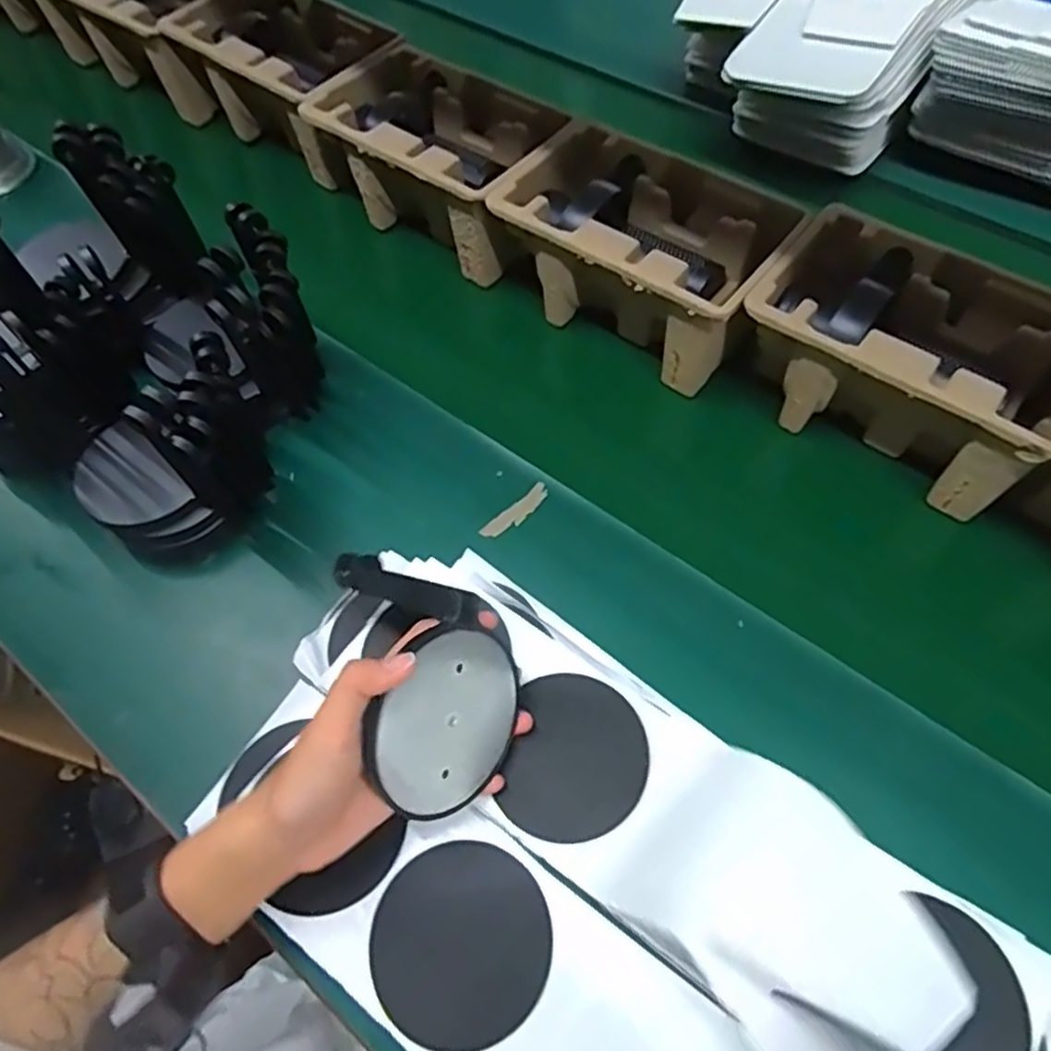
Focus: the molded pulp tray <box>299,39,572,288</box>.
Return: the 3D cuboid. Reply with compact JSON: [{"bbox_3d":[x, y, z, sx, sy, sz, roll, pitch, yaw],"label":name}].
[{"bbox_3d":[-0.087,-0.348,0.668,0.235,0.108,0.144,39,62,16],"label":"molded pulp tray"}]

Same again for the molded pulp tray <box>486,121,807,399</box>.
[{"bbox_3d":[0.091,-0.230,0.596,0.230,0.108,0.145,37,61,15],"label":"molded pulp tray"}]

